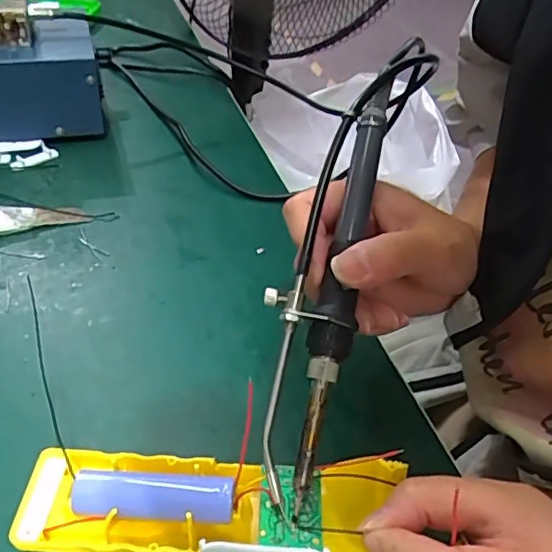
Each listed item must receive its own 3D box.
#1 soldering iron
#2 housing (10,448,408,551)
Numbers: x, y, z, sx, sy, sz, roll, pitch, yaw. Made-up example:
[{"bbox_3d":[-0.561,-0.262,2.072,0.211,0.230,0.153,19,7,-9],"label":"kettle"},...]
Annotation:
[{"bbox_3d":[0.027,-0.014,0.261,0.039,0.018,0.222,15,75,8],"label":"soldering iron"},{"bbox_3d":[-0.028,0.097,0.246,0.156,0.031,0.049,4,42,1],"label":"housing"}]

